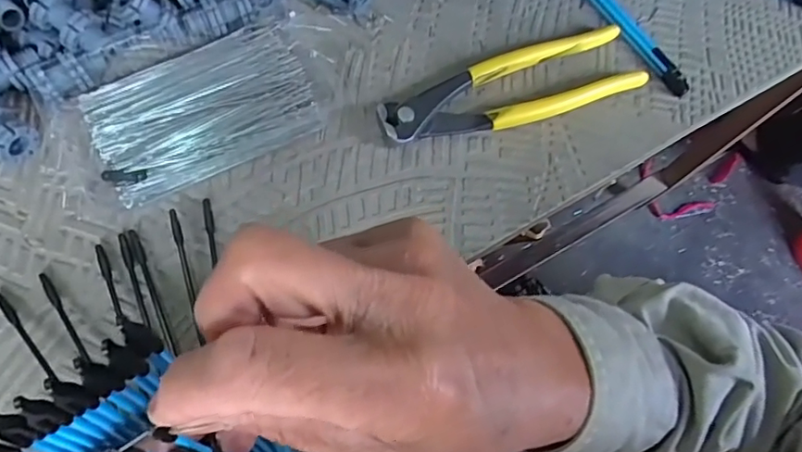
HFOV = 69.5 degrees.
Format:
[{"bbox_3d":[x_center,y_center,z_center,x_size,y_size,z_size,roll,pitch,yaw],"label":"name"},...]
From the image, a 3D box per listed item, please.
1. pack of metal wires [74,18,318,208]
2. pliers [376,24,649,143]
[{"bbox_3d":[-0.113,-0.069,0.335,0.124,0.011,0.075,-25,76,-13],"label":"pack of metal wires"},{"bbox_3d":[0.066,-0.083,0.353,0.163,0.015,0.047,-18,74,-11],"label":"pliers"}]

